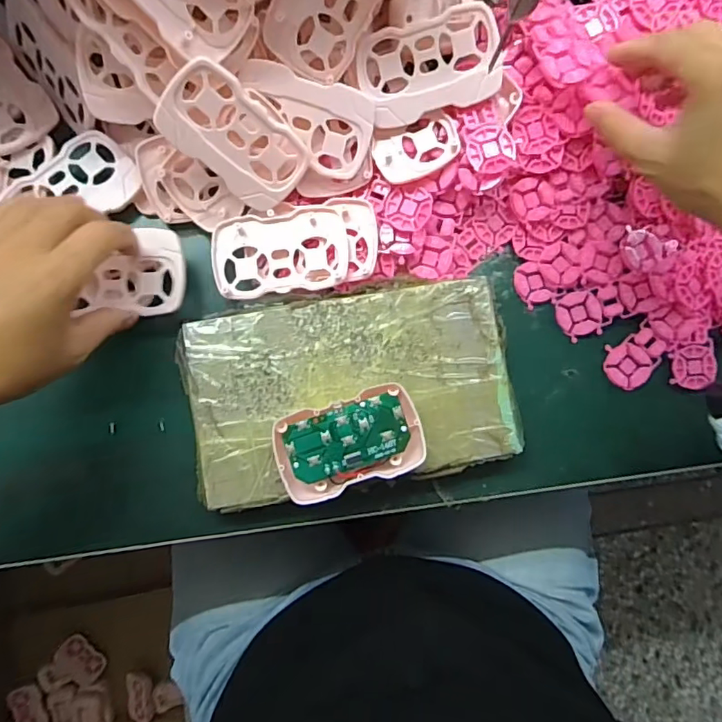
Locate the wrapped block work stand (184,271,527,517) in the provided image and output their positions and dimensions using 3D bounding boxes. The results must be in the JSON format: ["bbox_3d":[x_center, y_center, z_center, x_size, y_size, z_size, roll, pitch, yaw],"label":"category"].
[{"bbox_3d":[-0.005,0.017,0.344,0.203,0.022,0.119,-10,85,-7],"label":"wrapped block work stand"}]

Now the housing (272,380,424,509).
[{"bbox_3d":[-0.007,0.050,0.325,0.086,0.017,0.053,-17,87,-6],"label":"housing"}]

